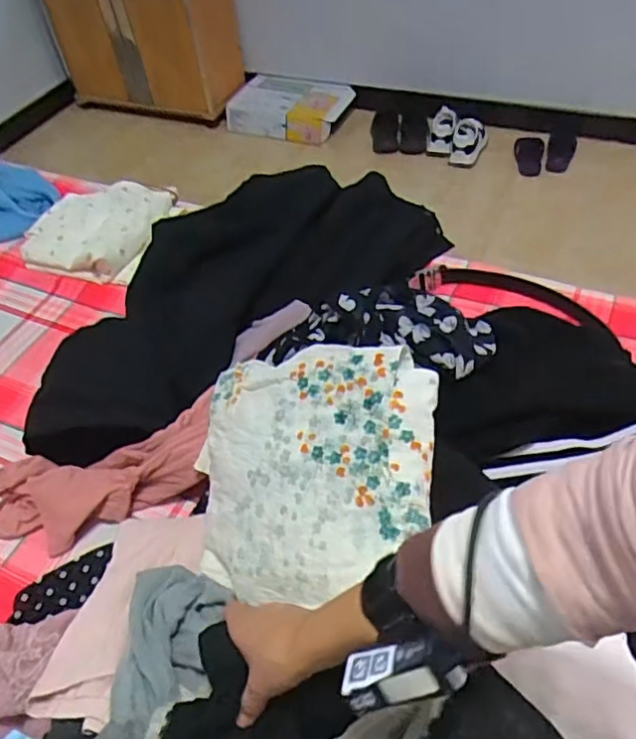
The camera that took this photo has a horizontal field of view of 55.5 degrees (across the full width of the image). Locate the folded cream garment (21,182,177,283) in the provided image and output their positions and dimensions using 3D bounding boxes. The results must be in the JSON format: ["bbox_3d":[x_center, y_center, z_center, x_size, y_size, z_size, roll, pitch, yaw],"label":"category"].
[{"bbox_3d":[-0.440,-0.276,1.192,0.278,0.086,0.217,6,51,11],"label":"folded cream garment"}]

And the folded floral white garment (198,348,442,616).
[{"bbox_3d":[-0.011,0.092,0.589,0.245,0.054,0.245,0,69,23],"label":"folded floral white garment"}]

